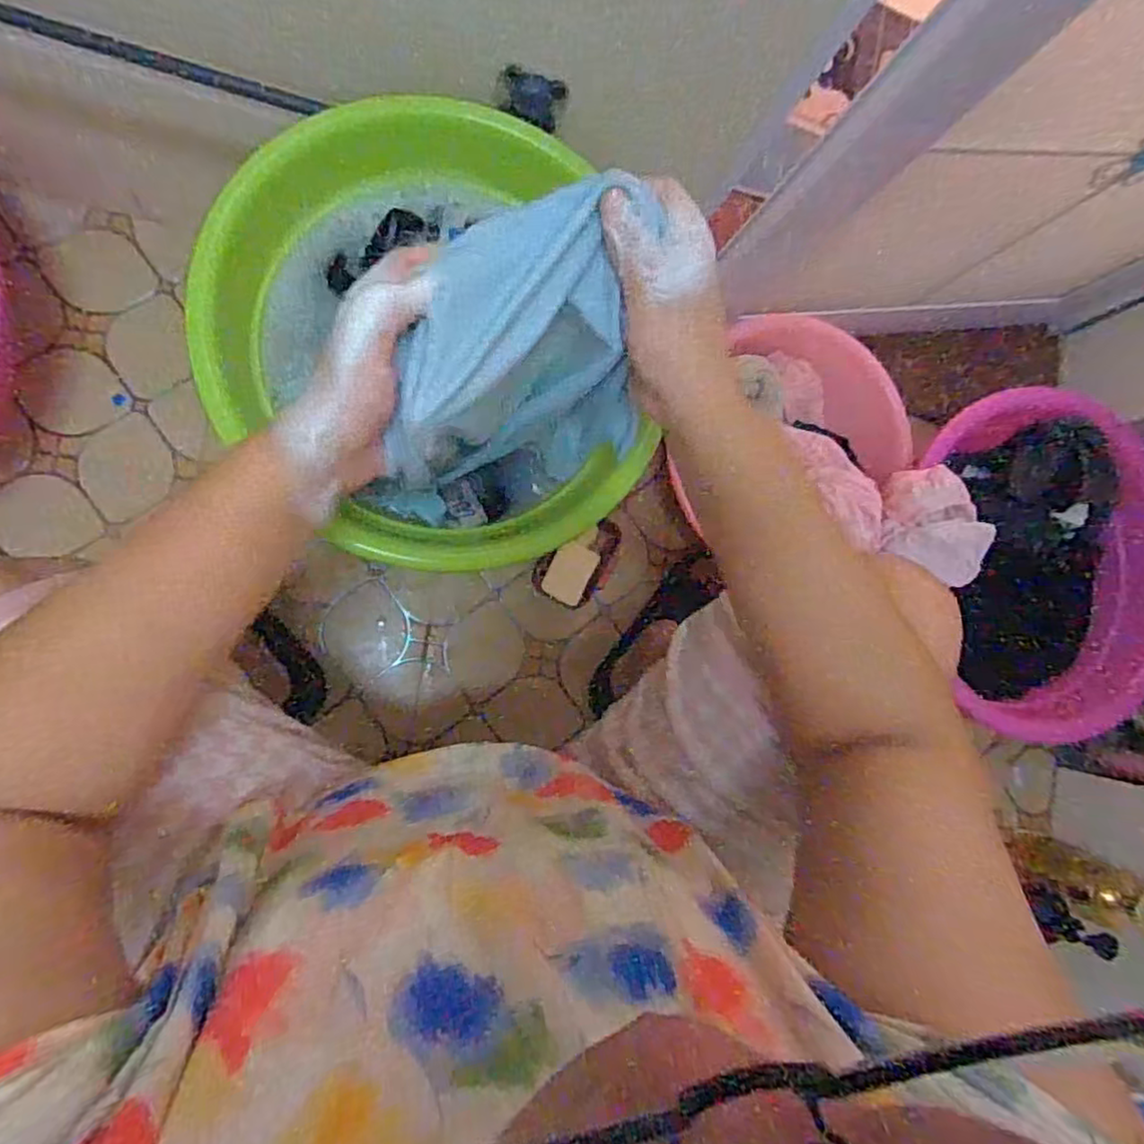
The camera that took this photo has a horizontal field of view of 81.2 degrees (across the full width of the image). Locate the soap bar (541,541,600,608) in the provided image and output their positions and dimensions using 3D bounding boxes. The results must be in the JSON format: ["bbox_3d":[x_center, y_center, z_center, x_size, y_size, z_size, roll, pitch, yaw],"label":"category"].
[{"bbox_3d":[-0.002,0.001,0.870,0.056,0.010,0.076,26,87,-8],"label":"soap bar"}]

